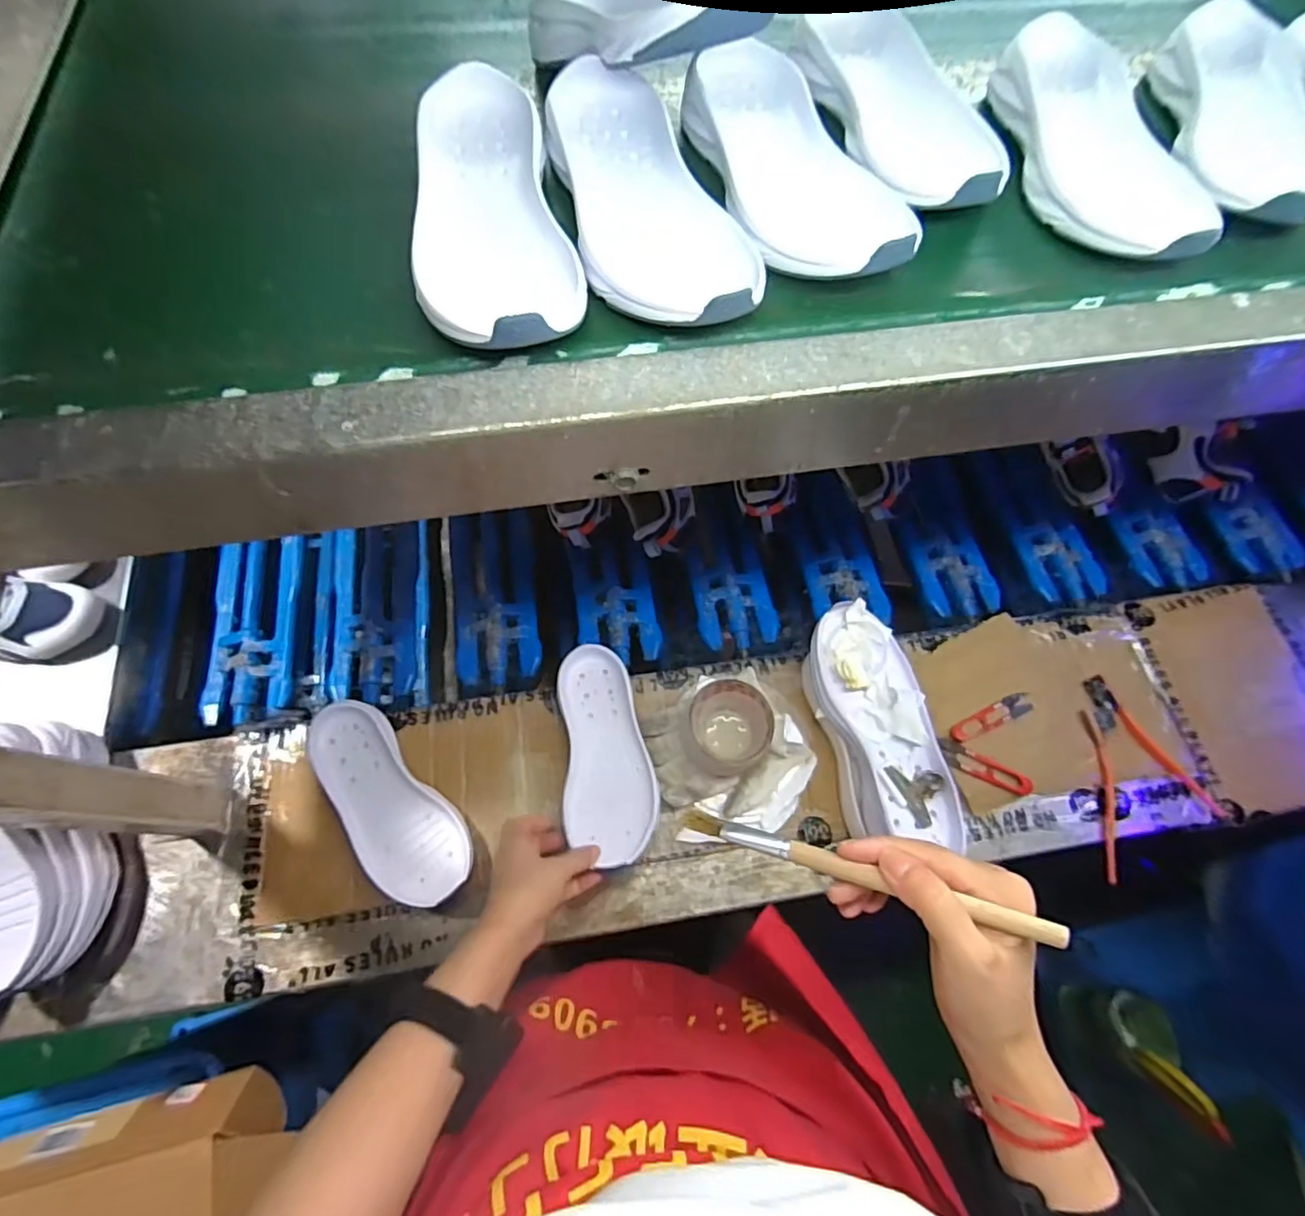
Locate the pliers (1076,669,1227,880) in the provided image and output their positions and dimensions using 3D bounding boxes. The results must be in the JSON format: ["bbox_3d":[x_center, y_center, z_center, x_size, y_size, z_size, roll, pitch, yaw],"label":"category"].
[{"bbox_3d":[0.472,0.158,0.609,0.139,0.012,0.166,-21,73,-11],"label":"pliers"}]

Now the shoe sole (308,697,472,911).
[{"bbox_3d":[-0.255,0.186,0.577,0.085,0.032,0.214,-41,77,-16],"label":"shoe sole"}]

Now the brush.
[{"bbox_3d":[0.107,0.141,0.323,0.192,0.009,0.012,9,64,26],"label":"brush"}]

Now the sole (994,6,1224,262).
[{"bbox_3d":[0.290,-0.303,0.394,0.092,0.035,0.212,0,66,-3],"label":"sole"}]

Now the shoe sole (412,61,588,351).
[{"bbox_3d":[-0.090,-0.232,0.344,0.085,0.031,0.195,-7,67,-5],"label":"shoe sole"}]

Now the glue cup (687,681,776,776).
[{"bbox_3d":[0.072,0.118,0.595,0.081,0.056,0.088,6,70,-2],"label":"glue cup"}]

